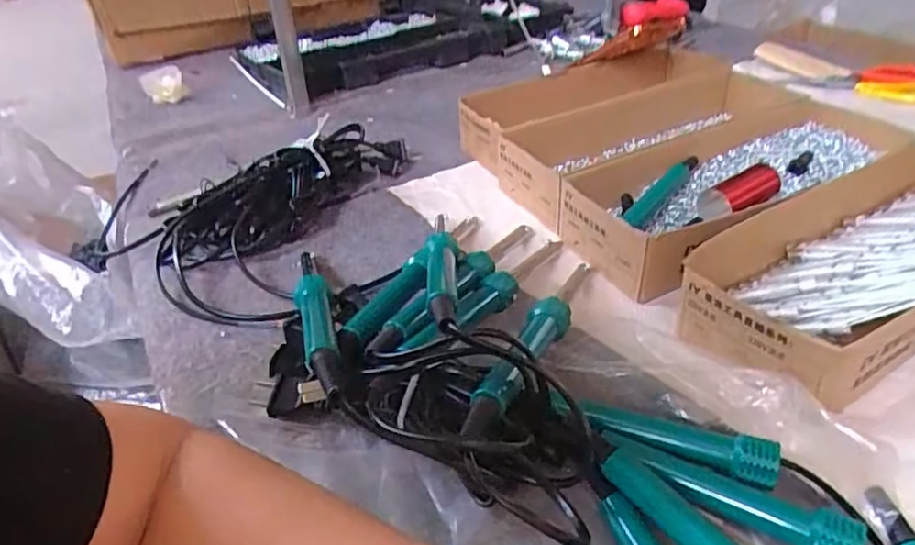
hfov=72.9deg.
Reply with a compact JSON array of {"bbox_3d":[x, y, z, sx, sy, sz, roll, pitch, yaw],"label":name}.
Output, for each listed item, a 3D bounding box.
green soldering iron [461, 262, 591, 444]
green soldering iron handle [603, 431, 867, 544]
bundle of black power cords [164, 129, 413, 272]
[{"bbox_3d":[0.050,0.033,0.363,0.020,0.022,0.227,10,20,20],"label":"green soldering iron"},{"bbox_3d":[0.126,0.104,0.292,0.112,0.024,0.020,18,41,30],"label":"green soldering iron handle"},{"bbox_3d":[-0.147,-0.079,0.560,0.078,0.057,0.257,24,44,35],"label":"bundle of black power cords"}]

